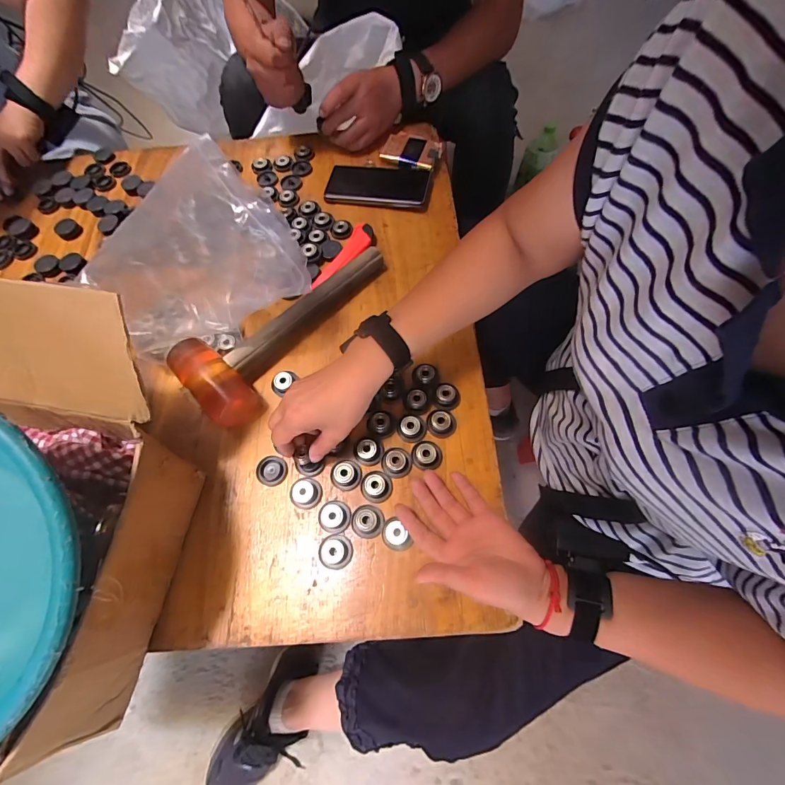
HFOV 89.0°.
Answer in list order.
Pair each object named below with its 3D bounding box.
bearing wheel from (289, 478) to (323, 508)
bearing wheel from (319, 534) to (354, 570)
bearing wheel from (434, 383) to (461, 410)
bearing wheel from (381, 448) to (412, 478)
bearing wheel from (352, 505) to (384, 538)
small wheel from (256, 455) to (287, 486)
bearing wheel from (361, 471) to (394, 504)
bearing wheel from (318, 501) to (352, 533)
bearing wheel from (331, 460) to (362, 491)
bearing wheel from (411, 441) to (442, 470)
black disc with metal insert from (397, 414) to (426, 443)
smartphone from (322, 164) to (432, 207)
[{"bbox_3d":[-0.093,0.108,0.429,0.031,0.012,0.033,-1,66,3],"label":"bearing wheel"},{"bbox_3d":[-0.057,0.161,0.404,0.033,0.015,0.032,-1,66,3],"label":"bearing wheel"},{"bbox_3d":[0.064,0.004,0.469,0.028,0.012,0.029,-1,66,3],"label":"bearing wheel"},{"bbox_3d":[0.005,0.075,0.440,0.033,0.017,0.034,-1,66,3],"label":"bearing wheel"},{"bbox_3d":[-0.025,0.132,0.413,0.033,0.009,0.033,-1,66,3],"label":"bearing wheel"},{"bbox_3d":[-0.135,0.088,0.447,0.034,0.009,0.032,-1,66,3],"label":"small wheel"},{"bbox_3d":[-0.017,0.100,0.427,0.033,0.010,0.034,-1,66,3],"label":"bearing wheel"},{"bbox_3d":[-0.061,0.130,0.418,0.032,0.010,0.032,-1,66,3],"label":"bearing wheel"},{"bbox_3d":[-0.051,0.088,0.431,0.032,0.015,0.032,-1,66,3],"label":"bearing wheel"},{"bbox_3d":[0.038,0.067,0.442,0.033,0.021,0.032,-1,66,3],"label":"bearing wheel"},{"bbox_3d":[0.022,0.038,0.455,0.032,0.020,0.031,-1,66,3],"label":"black disc with metal insert"},{"bbox_3d":[-0.022,-0.321,0.614,0.156,0.015,0.077,9,67,10],"label":"smartphone"}]

